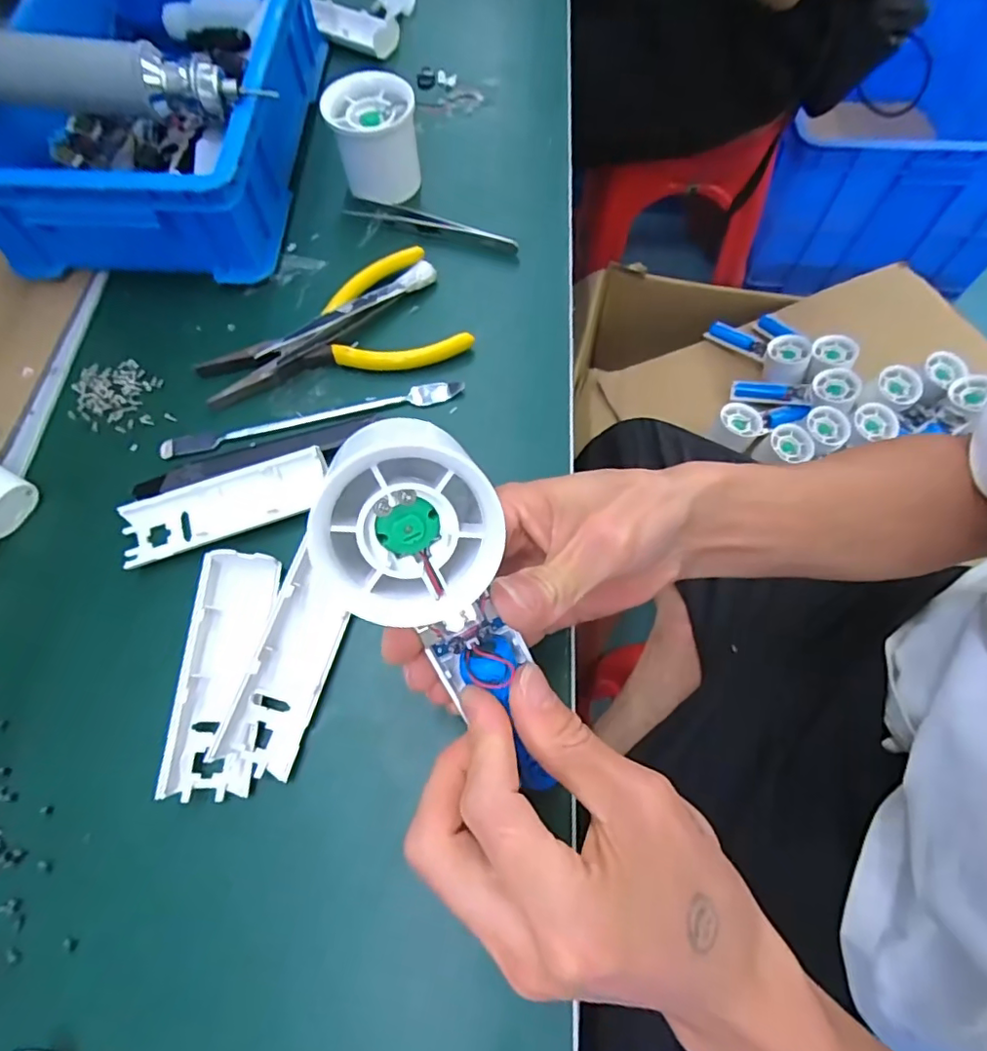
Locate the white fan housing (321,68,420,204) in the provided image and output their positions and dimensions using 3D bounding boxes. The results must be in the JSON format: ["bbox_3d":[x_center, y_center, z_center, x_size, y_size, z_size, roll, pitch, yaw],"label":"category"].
[{"bbox_3d":[-0.076,-0.249,0.365,0.054,0.054,0.048,-12,68,-5],"label":"white fan housing"}]

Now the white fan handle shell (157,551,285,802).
[{"bbox_3d":[-0.119,0.063,0.250,0.031,0.016,0.103,0,67,0],"label":"white fan handle shell"}]

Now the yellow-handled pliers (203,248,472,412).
[{"bbox_3d":[-0.096,-0.115,0.330,0.150,0.018,0.076,-17,68,-7],"label":"yellow-handled pliers"}]

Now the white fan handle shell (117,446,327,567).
[{"bbox_3d":[-0.135,-0.011,0.287,0.102,0.014,0.035,-19,68,-7],"label":"white fan handle shell"}]

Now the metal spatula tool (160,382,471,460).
[{"bbox_3d":[-0.100,-0.061,0.313,0.167,0.004,0.013,-12,68,-5],"label":"metal spatula tool"}]

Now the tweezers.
[{"bbox_3d":[-0.040,-0.196,0.369,0.116,0.012,0.017,21,69,9],"label":"tweezers"}]

